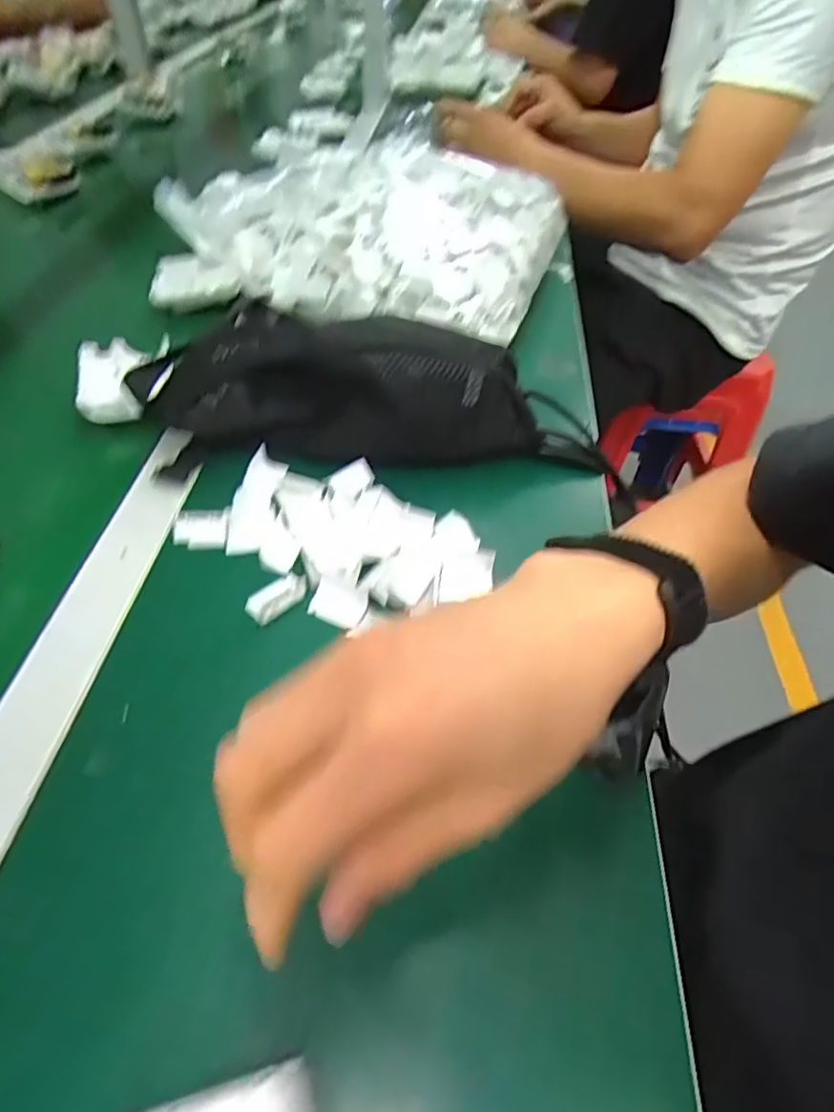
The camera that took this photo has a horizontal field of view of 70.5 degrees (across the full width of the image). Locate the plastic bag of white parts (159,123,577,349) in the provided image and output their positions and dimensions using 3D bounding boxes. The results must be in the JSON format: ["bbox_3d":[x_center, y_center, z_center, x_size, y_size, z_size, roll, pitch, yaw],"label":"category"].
[{"bbox_3d":[-0.038,-0.340,0.600,0.340,0.094,0.299,20,49,12],"label":"plastic bag of white parts"}]

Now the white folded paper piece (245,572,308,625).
[{"bbox_3d":[-0.085,0.024,0.359,0.020,0.010,0.038,38,56,26],"label":"white folded paper piece"}]

